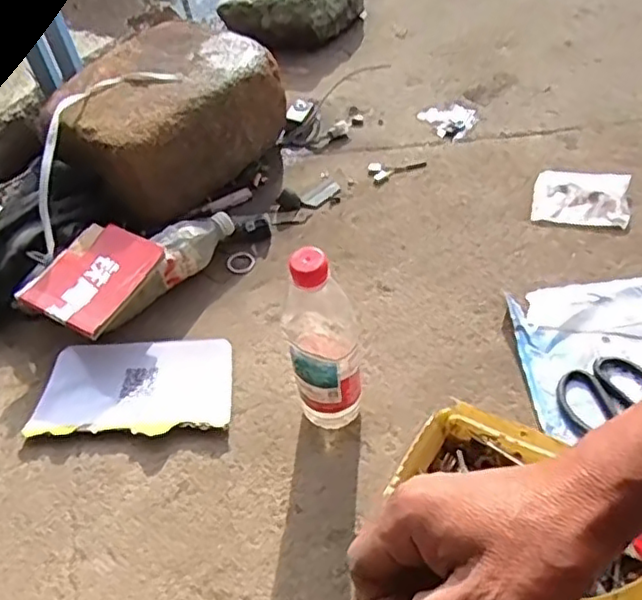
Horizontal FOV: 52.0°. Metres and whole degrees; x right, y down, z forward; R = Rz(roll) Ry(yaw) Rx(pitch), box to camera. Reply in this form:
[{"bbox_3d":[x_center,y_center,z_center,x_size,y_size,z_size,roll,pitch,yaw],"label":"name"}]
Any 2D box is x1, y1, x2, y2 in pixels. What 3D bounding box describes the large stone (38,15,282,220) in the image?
[{"bbox_3d":[-0.223,-0.251,0.915,0.299,0.140,0.204,-37,53,-25],"label":"large stone"}]

